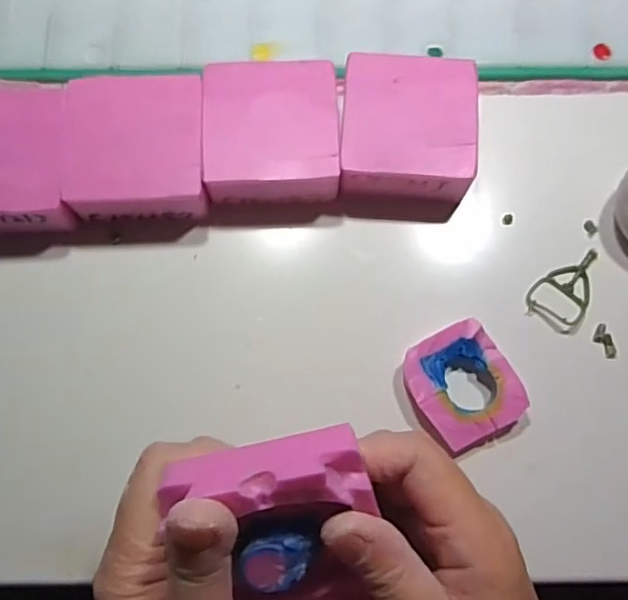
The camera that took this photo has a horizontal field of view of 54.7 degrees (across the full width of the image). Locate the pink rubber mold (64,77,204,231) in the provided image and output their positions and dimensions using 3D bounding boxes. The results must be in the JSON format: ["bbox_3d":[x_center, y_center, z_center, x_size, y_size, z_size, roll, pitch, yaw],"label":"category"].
[{"bbox_3d":[-0.089,-0.075,0.314,0.067,0.034,0.073,-2,75,-1],"label":"pink rubber mold"}]

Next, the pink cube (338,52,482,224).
[{"bbox_3d":[0.048,-0.085,0.317,0.066,0.030,0.077,3,75,0],"label":"pink cube"}]

